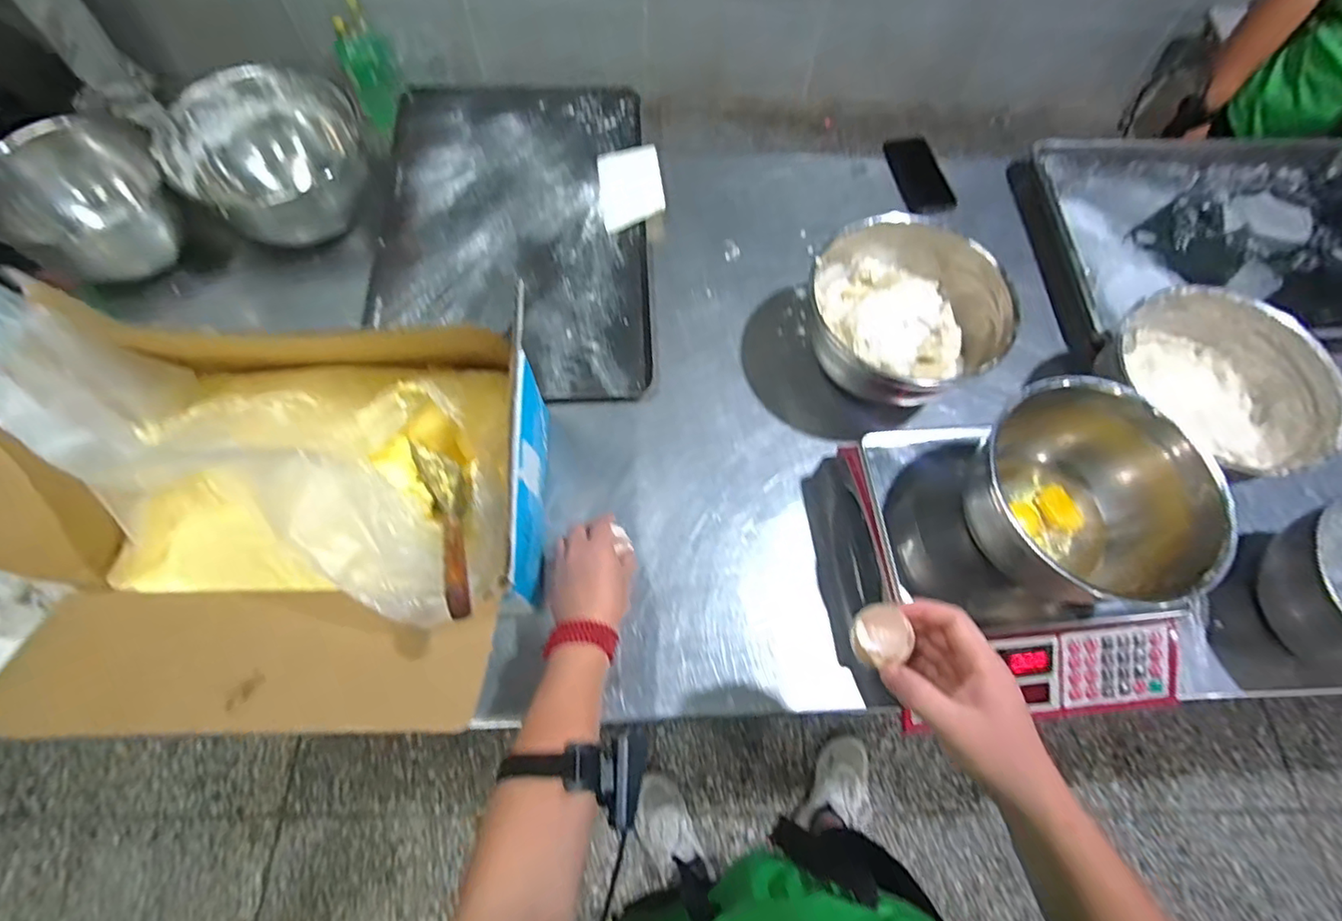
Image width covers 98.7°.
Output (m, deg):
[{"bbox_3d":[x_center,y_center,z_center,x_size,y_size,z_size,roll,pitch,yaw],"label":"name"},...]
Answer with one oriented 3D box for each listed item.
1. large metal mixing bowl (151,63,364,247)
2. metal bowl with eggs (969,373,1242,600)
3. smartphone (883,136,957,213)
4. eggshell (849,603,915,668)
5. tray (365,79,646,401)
[{"bbox_3d":[-0.569,-0.434,0.836,0.246,0.134,0.206,-23,69,-12],"label":"large metal mixing bowl"},{"bbox_3d":[0.392,0.035,0.561,0.209,0.128,0.175,5,66,0],"label":"metal bowl with eggs"},{"bbox_3d":[0.410,-0.470,0.947,0.084,0.013,0.152,-10,73,-2],"label":"smartphone"},{"bbox_3d":[0.158,0.133,0.439,0.042,0.029,0.041,1,66,-2],"label":"eggshell"},{"bbox_3d":[-0.240,-0.359,0.886,0.406,0.034,0.595,-2,66,-3],"label":"tray"}]

